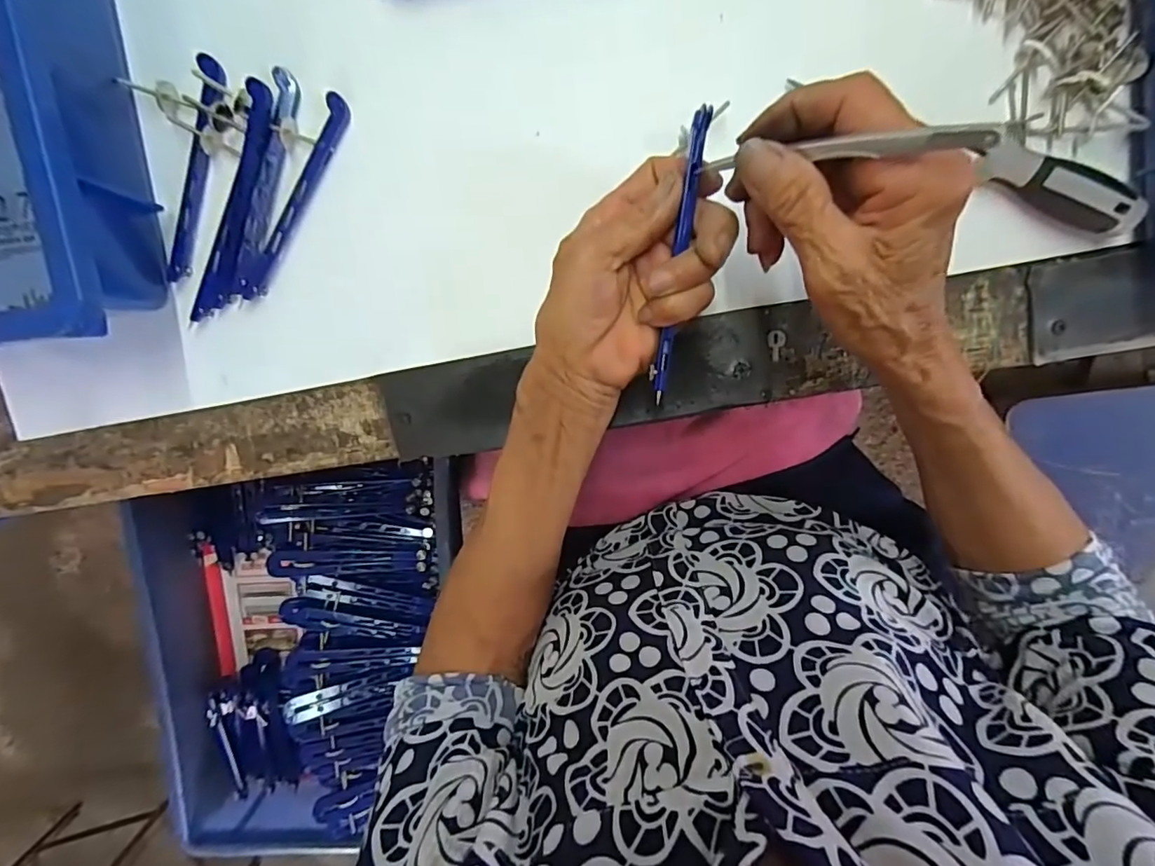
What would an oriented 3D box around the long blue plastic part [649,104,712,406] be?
[{"bbox_3d":[0.045,-0.076,0.244,0.008,0.005,0.126,8,107,3],"label":"long blue plastic part"}]

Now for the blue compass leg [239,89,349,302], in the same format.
[{"bbox_3d":[-0.155,-0.128,0.296,0.013,0.004,0.119,30,99,-2],"label":"blue compass leg"}]

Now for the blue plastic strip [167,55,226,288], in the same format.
[{"bbox_3d":[-0.210,-0.144,0.296,0.015,0.008,0.120,16,99,1],"label":"blue plastic strip"}]

